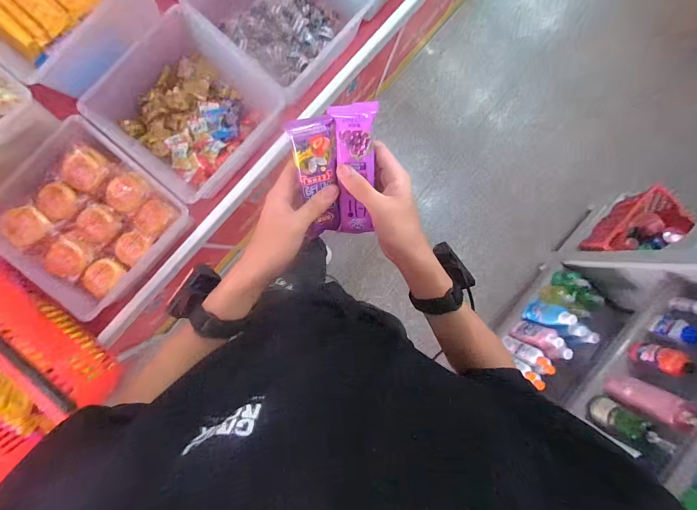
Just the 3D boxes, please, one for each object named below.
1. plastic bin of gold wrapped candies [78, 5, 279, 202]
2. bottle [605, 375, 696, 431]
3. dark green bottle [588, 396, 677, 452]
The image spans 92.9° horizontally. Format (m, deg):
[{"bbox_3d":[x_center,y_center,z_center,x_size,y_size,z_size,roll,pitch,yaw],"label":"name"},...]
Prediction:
[{"bbox_3d":[-0.349,-0.333,0.741,0.260,0.129,0.334,39,86,-5],"label":"plastic bin of gold wrapped candies"},{"bbox_3d":[0.918,0.440,0.998,0.080,0.271,0.081,21,88,-6],"label":"bottle"},{"bbox_3d":[0.825,0.499,0.984,0.052,0.216,0.078,35,86,-5],"label":"dark green bottle"}]

